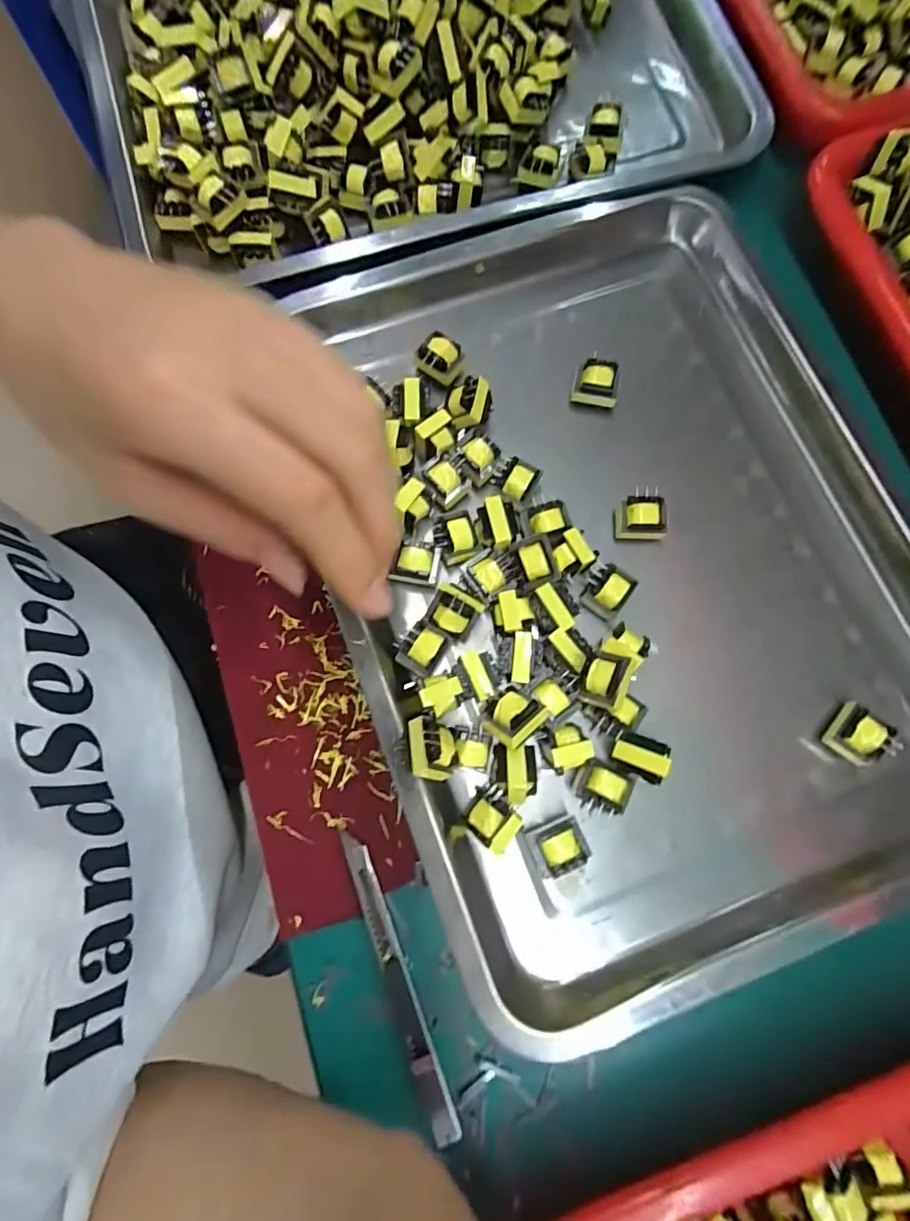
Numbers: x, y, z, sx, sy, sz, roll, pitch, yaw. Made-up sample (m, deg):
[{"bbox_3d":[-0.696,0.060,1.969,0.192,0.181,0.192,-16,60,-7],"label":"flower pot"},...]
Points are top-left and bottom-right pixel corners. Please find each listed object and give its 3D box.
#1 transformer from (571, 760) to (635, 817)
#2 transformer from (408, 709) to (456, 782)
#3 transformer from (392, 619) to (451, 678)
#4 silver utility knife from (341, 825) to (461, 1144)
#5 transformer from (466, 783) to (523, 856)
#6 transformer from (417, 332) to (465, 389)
[{"bbox_3d":[0.068,0.085,0.241,0.025,0.021,0.023,25,81,5],"label":"transformer"},{"bbox_3d":[-0.011,0.061,0.226,0.020,0.017,0.030,-5,79,0],"label":"transformer"},{"bbox_3d":[-0.017,0.019,0.248,0.021,0.014,0.023,33,81,7],"label":"transformer"},{"bbox_3d":[-0.026,0.167,0.229,0.011,0.007,0.129,-21,80,-3],"label":"silver utility knife"},{"bbox_3d":[0.018,0.094,0.234,0.023,0.024,0.022,40,82,8],"label":"transformer"},{"bbox_3d":[-0.008,-0.139,0.284,0.022,0.020,0.019,29,81,6],"label":"transformer"}]

